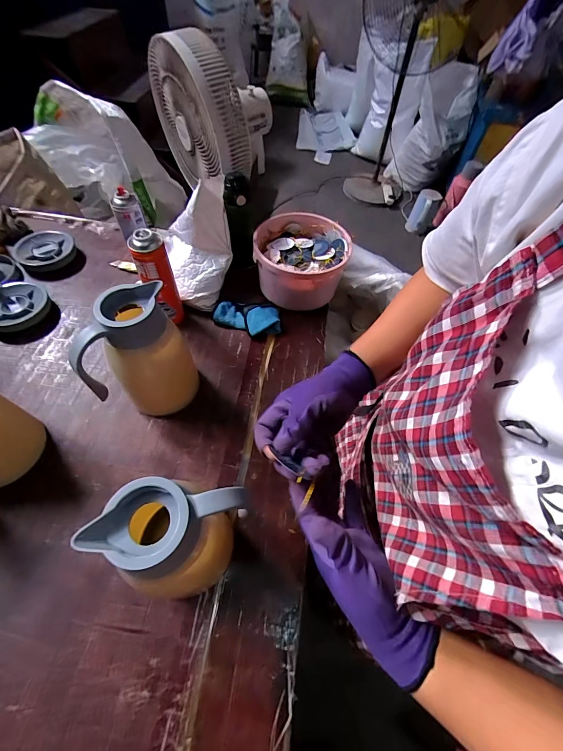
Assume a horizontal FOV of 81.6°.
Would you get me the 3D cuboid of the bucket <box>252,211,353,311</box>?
[{"bbox_3d":[0.045,-0.276,0.806,0.225,0.125,0.230,22,57,12],"label":"bucket"}]

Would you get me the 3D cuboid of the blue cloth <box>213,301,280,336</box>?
[{"bbox_3d":[-0.084,-0.133,0.780,0.162,0.039,0.108,-1,56,-4],"label":"blue cloth"}]

